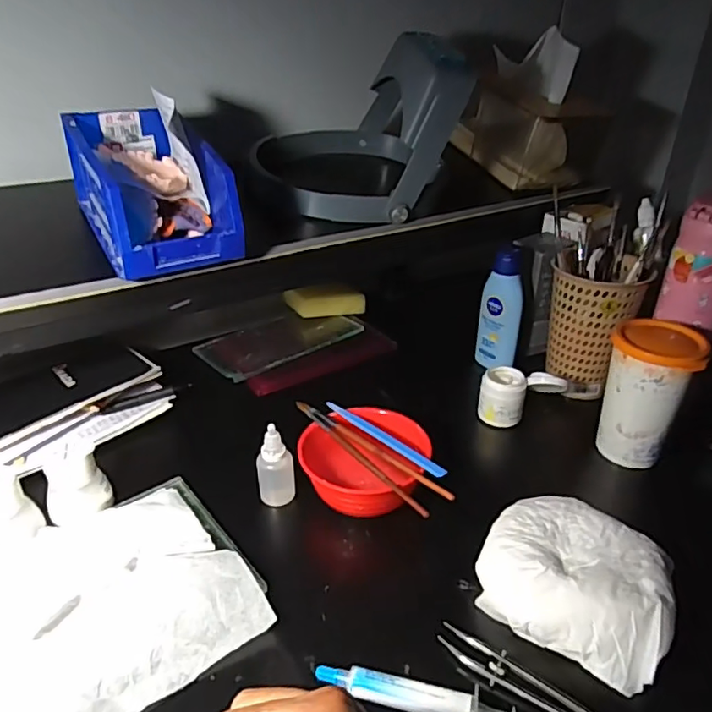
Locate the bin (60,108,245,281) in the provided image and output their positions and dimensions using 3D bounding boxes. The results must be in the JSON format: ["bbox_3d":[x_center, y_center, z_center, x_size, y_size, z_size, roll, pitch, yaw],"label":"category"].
[{"bbox_3d":[-0.178,-0.147,0.489,0.099,0.103,0.152,-18,35,-29],"label":"bin"}]

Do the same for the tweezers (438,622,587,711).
[{"bbox_3d":[0.114,0.208,0.343,0.138,0.015,0.016,20,36,29],"label":"tweezers"}]

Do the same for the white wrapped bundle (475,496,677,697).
[{"bbox_3d":[0.157,0.157,0.403,0.127,0.044,0.116,17,34,26],"label":"white wrapped bundle"}]

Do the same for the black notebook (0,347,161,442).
[{"bbox_3d":[-0.321,0.040,0.568,0.208,0.009,0.118,-27,35,-30],"label":"black notebook"}]

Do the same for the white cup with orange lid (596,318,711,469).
[{"bbox_3d":[0.268,0.033,0.525,0.072,0.124,0.079,16,34,24],"label":"white cup with orange lid"}]

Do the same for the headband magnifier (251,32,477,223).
[{"bbox_3d":[0.001,-0.251,0.616,0.216,0.167,0.162,2,30,2],"label":"headband magnifier"}]

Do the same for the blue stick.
[{"bbox_3d":[0.022,0.070,0.486,0.013,0.006,0.135,-24,39,-36],"label":"blue stick"}]

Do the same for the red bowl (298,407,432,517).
[{"bbox_3d":[0.005,0.095,0.493,0.108,0.057,0.099,1,30,0],"label":"red bowl"}]

